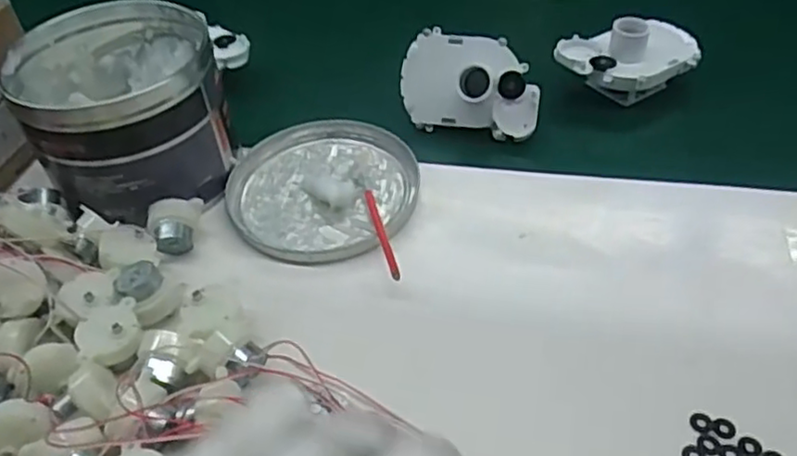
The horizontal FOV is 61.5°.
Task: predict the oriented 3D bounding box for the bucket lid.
[{"bbox_3d":[-0.052,-0.030,0.464,0.128,0.018,0.129,-2,45,2],"label":"bucket lid"}]

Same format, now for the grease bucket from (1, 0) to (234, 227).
[{"bbox_3d":[-0.185,-0.079,0.459,0.124,0.105,0.137,-20,47,-15],"label":"grease bucket"}]

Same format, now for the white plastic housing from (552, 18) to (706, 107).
[{"bbox_3d":[0.178,-0.125,0.513,0.110,0.053,0.048,-2,45,2],"label":"white plastic housing"}]

